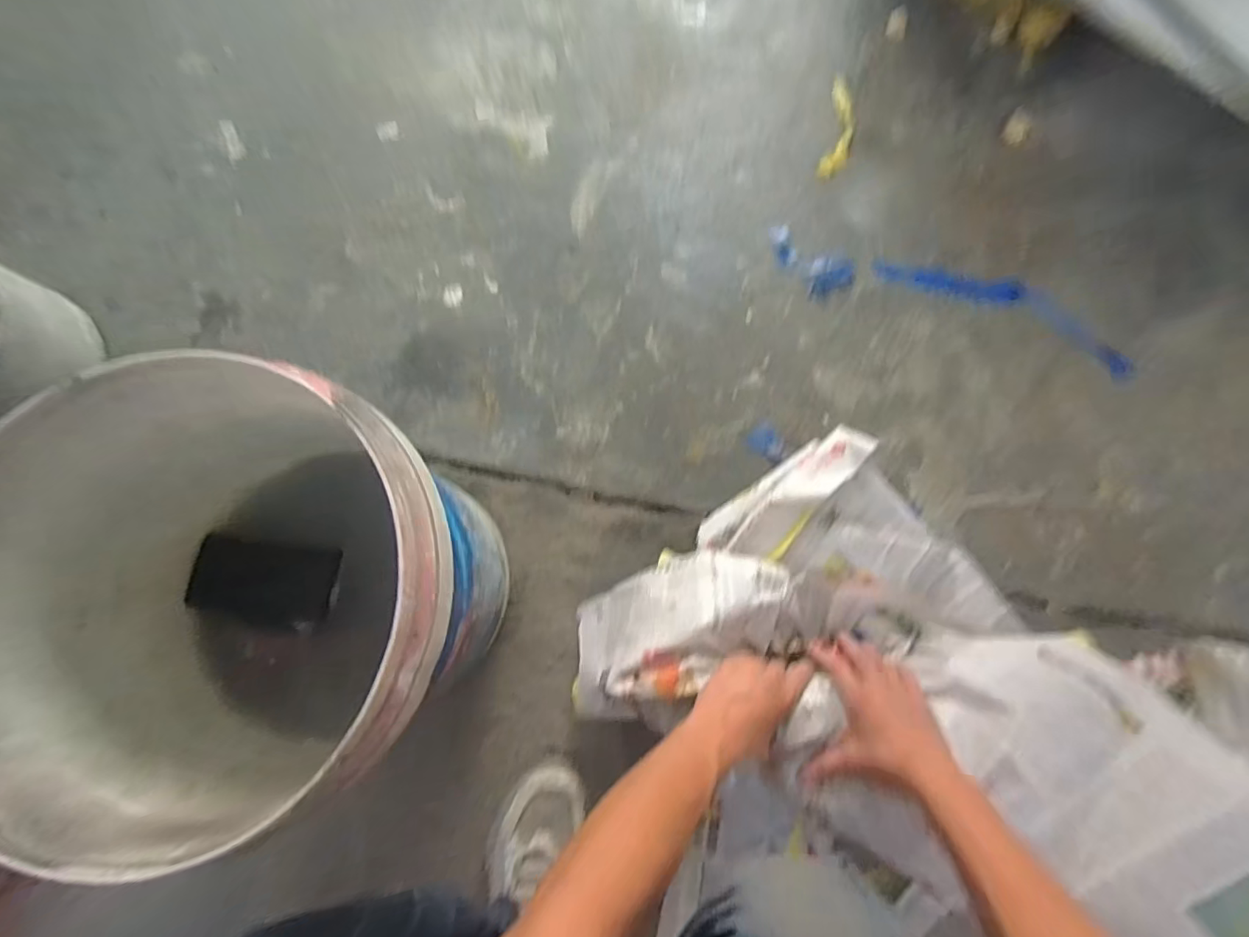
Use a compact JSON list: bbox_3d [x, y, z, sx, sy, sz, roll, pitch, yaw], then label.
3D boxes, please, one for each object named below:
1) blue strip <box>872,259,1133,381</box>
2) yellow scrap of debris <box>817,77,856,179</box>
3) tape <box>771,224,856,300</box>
[{"bbox_3d":[0.534,-0.232,0.753,0.362,0.009,0.078,27,79,5],"label":"blue strip"},{"bbox_3d":[0.328,-0.517,0.816,0.043,0.004,0.190,14,78,3],"label":"yellow scrap of debris"},{"bbox_3d":[0.259,-0.289,0.761,0.133,0.008,0.072,32,79,6],"label":"tape"}]

